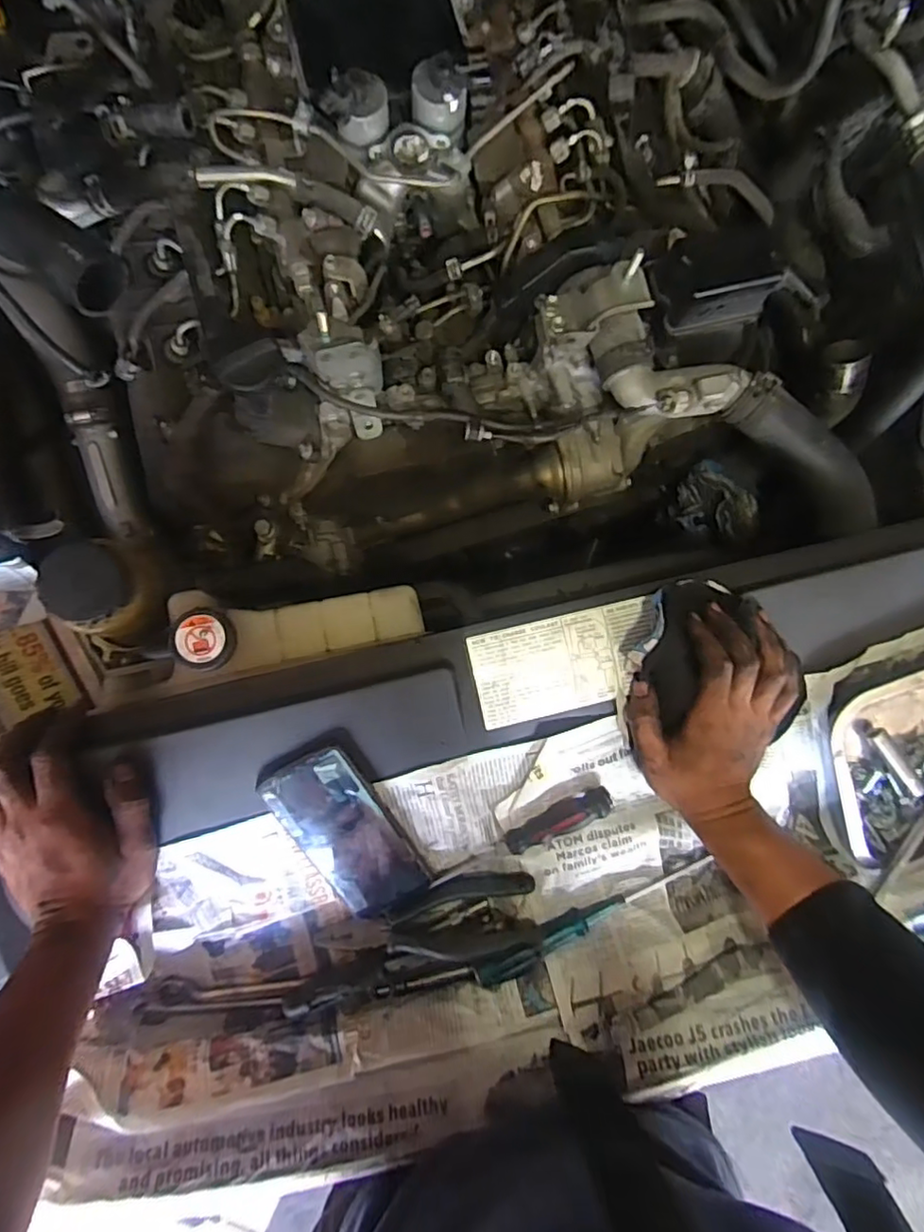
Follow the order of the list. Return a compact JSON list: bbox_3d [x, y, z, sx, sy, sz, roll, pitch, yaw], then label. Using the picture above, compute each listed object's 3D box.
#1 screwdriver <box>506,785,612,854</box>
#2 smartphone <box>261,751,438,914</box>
[{"bbox_3d":[0.085,0.178,0.532,0.096,0.032,0.020,-28,88,7],"label":"screwdriver"},{"bbox_3d":[-0.094,0.182,0.508,0.076,0.014,0.162,-31,111,-6],"label":"smartphone"}]

